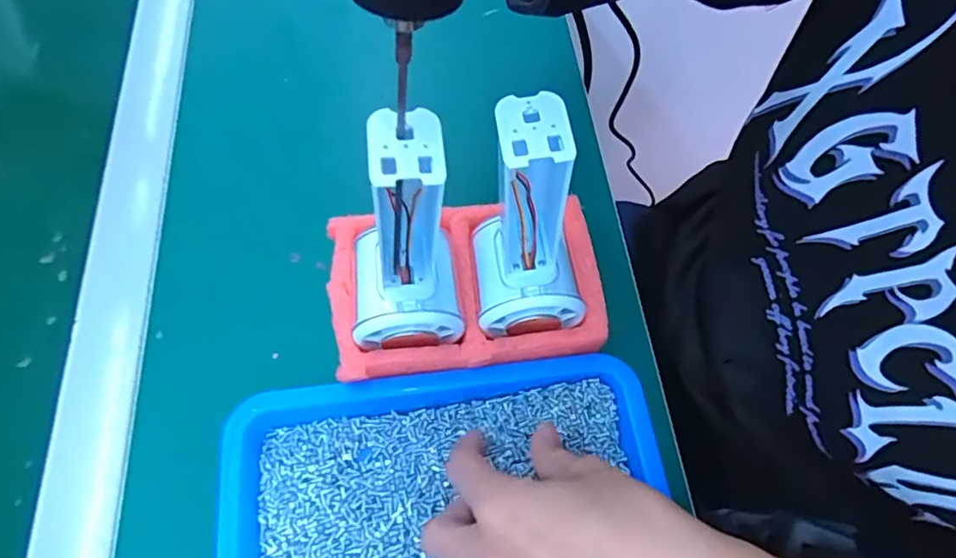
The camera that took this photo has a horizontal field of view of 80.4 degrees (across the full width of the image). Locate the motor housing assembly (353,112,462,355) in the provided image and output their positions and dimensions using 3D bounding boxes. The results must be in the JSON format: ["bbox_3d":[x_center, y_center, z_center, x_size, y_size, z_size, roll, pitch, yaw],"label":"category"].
[{"bbox_3d":[-0.037,-0.011,0.257,0.053,0.146,0.056,-11,66,-8],"label":"motor housing assembly"}]

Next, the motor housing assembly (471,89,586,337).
[{"bbox_3d":[0.026,-0.020,0.261,0.049,0.136,0.056,-3,65,-5],"label":"motor housing assembly"}]

